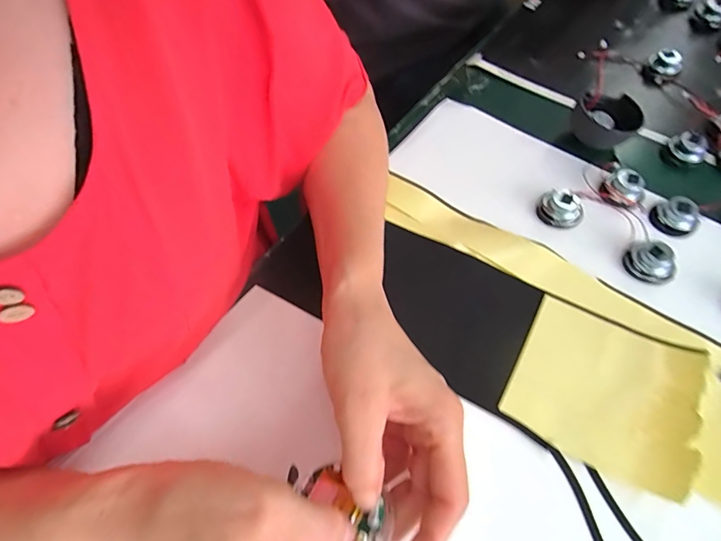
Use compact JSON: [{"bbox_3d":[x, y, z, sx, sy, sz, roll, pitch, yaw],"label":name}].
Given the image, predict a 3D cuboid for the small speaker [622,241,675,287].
[{"bbox_3d":[0.228,-0.006,0.331,0.031,0.017,0.035,-29,63,-14],"label":"small speaker"}]

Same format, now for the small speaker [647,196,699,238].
[{"bbox_3d":[0.263,-0.046,0.353,0.029,0.017,0.029,-9,60,-3],"label":"small speaker"}]

